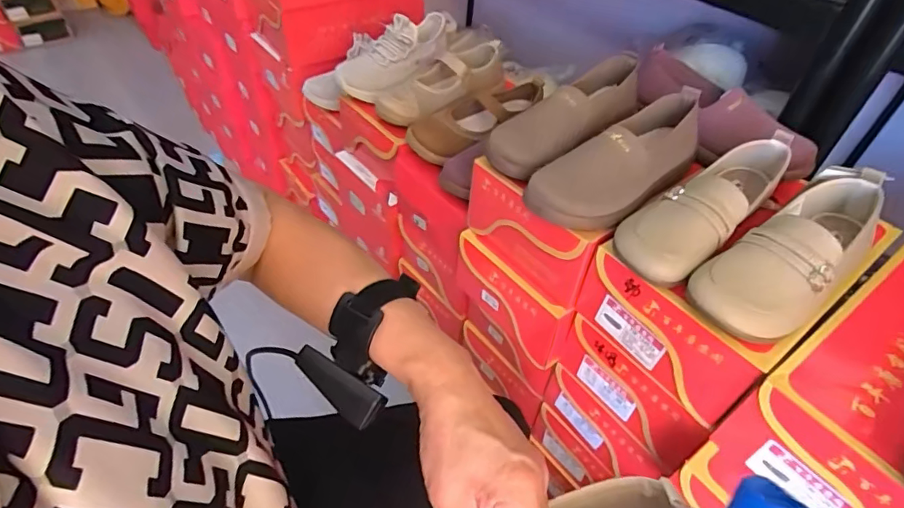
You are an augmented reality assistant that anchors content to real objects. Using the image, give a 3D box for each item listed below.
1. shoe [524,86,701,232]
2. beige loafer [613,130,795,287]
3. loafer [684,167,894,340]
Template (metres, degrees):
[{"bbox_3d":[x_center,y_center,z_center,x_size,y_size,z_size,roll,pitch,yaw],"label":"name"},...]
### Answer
[{"bbox_3d":[0.188,-0.100,0.544,0.226,0.057,0.081,-34,56,-16],"label":"shoe"},{"bbox_3d":[0.263,-0.058,0.515,0.228,0.074,0.082,-32,56,-30],"label":"beige loafer"},{"bbox_3d":[0.329,-0.007,0.463,0.227,0.071,0.083,-25,53,-26],"label":"loafer"}]

